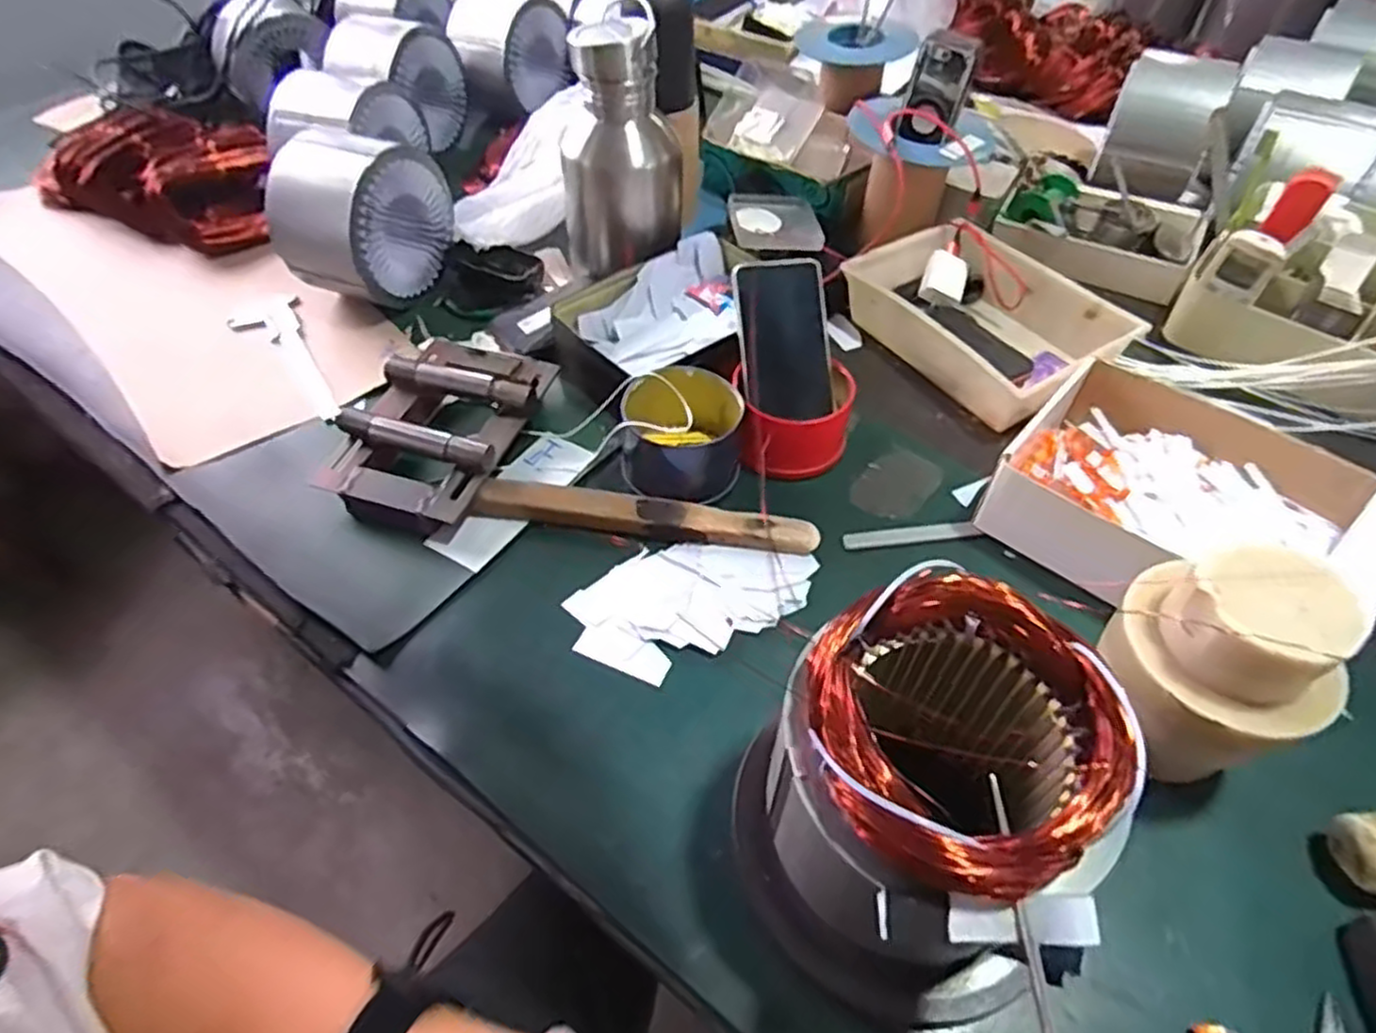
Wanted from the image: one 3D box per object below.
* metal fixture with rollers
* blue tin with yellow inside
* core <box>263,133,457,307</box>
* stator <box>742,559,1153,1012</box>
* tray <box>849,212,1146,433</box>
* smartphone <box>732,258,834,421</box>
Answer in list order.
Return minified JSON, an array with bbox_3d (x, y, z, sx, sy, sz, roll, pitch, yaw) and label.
[{"bbox_3d":[-0.210,-0.080,0.642,0.139,0.052,0.200,18,54,15],"label":"metal fixture with rollers"},{"bbox_3d":[-0.007,-0.067,0.612,0.097,0.068,0.096,-1,51,1],"label":"blue tin with yellow inside"},{"bbox_3d":[-0.330,-0.312,0.773,0.115,0.134,0.156,19,54,16],"label":"core"},{"bbox_3d":[0.114,0.152,0.382,0.156,0.181,0.157,-1,51,1],"label":"stator"},{"bbox_3d":[0.290,-0.196,0.737,0.165,0.057,0.244,-27,55,-19],"label":"tray"},{"bbox_3d":[0.082,-0.150,0.639,0.075,0.015,0.136,-5,85,-5],"label":"smartphone"}]

